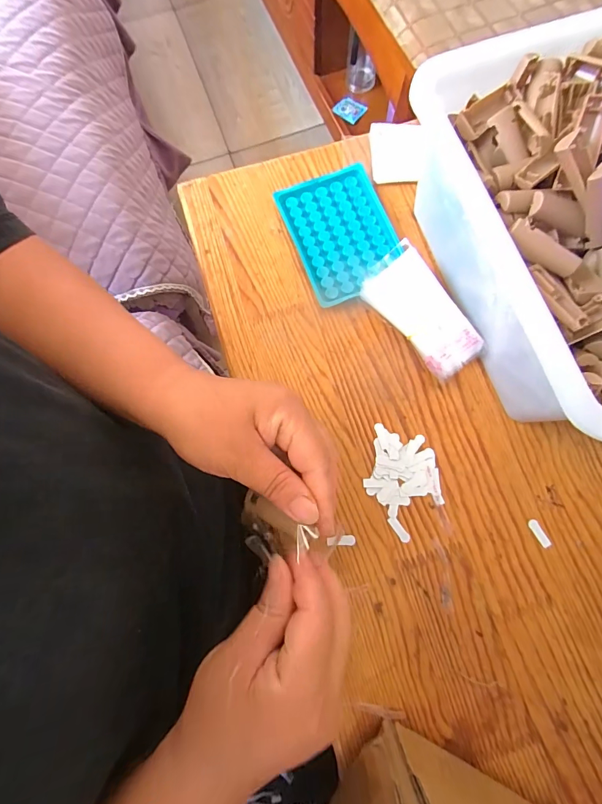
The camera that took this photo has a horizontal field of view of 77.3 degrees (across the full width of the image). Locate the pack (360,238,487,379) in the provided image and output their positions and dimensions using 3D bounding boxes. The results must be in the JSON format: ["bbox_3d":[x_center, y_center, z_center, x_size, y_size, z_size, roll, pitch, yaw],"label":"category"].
[{"bbox_3d":[0.103,-0.076,0.333,0.057,0.033,0.115,-34,78,-6],"label":"pack"}]

